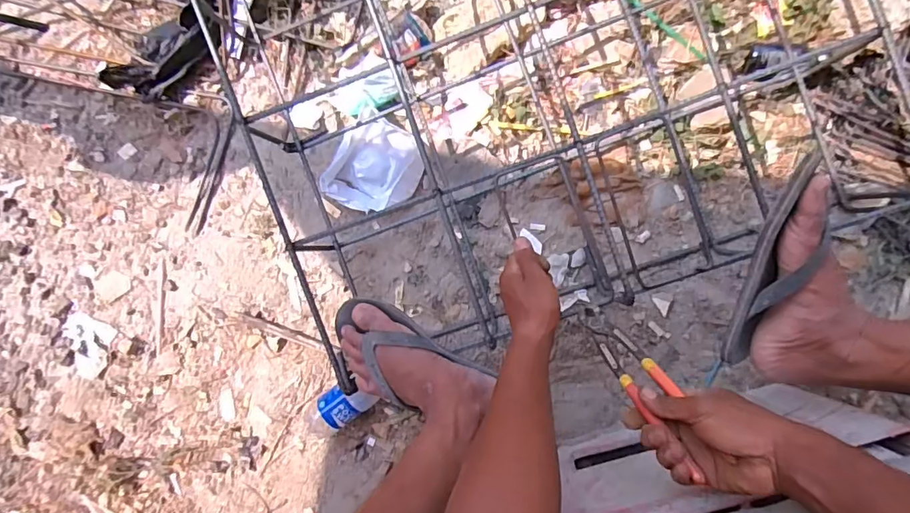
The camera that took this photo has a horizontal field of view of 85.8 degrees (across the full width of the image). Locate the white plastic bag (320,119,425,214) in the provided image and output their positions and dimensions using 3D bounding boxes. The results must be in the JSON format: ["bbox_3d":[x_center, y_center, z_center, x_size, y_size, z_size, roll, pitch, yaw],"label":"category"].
[{"bbox_3d":[-0.137,-0.152,0.854,0.154,0.030,0.157,28,90,9],"label":"white plastic bag"}]

